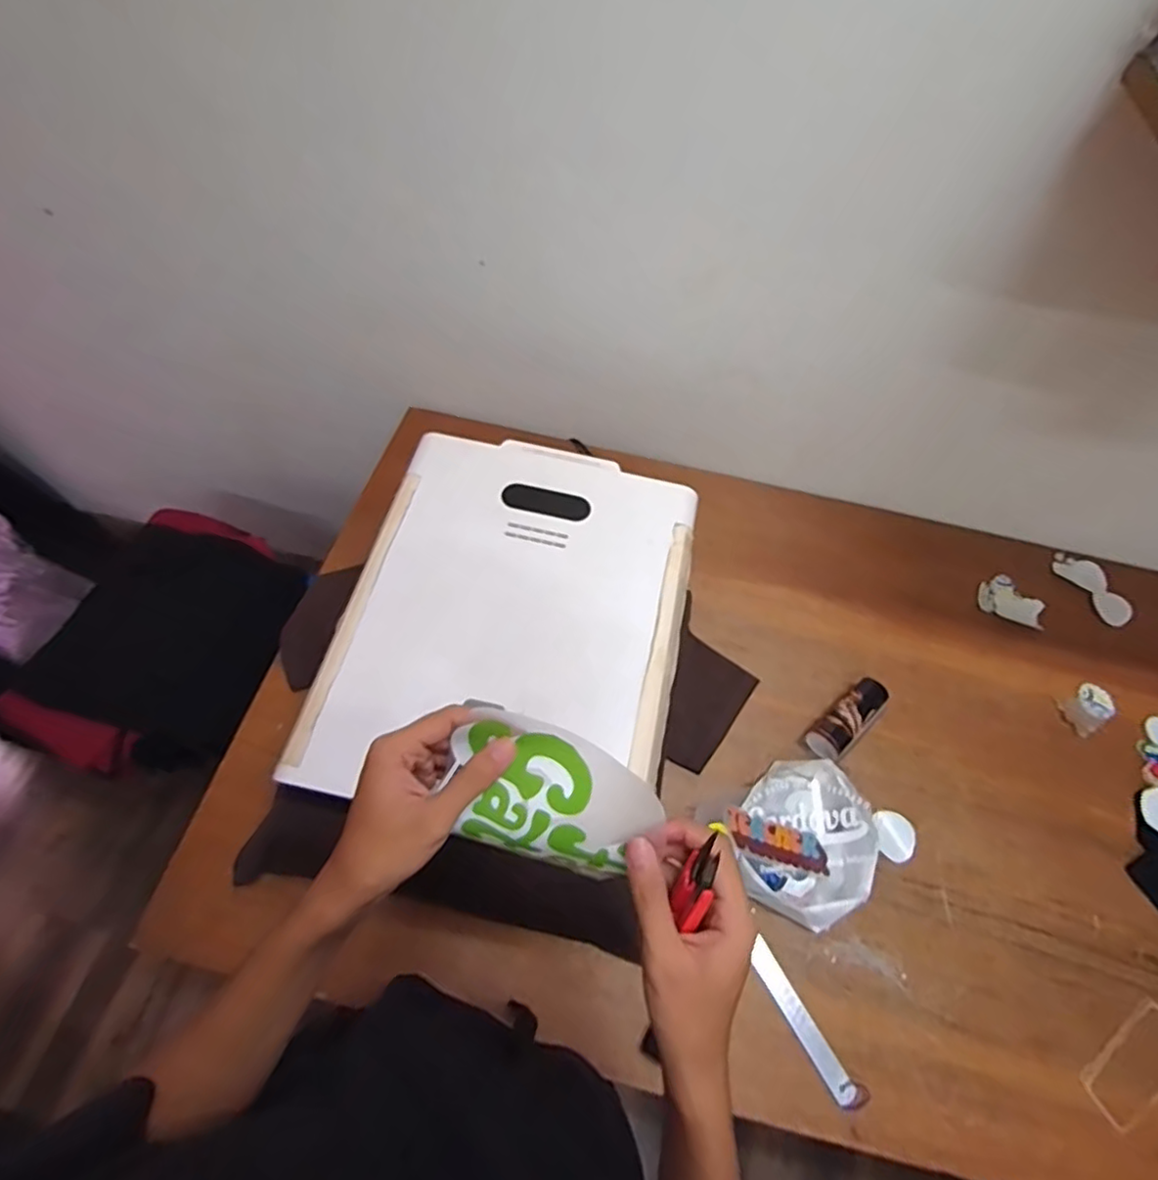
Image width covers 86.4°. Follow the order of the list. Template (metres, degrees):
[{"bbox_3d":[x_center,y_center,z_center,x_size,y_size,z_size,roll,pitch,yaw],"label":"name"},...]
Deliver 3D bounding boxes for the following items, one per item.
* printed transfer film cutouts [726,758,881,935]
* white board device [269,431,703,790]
[{"bbox_3d":[0.291,0.324,0.799,0.197,0.050,0.175,-35,67,-20],"label":"printed transfer film cutouts"},{"bbox_3d":[-0.077,0.023,0.775,0.409,0.038,0.511,11,61,4],"label":"white board device"}]

